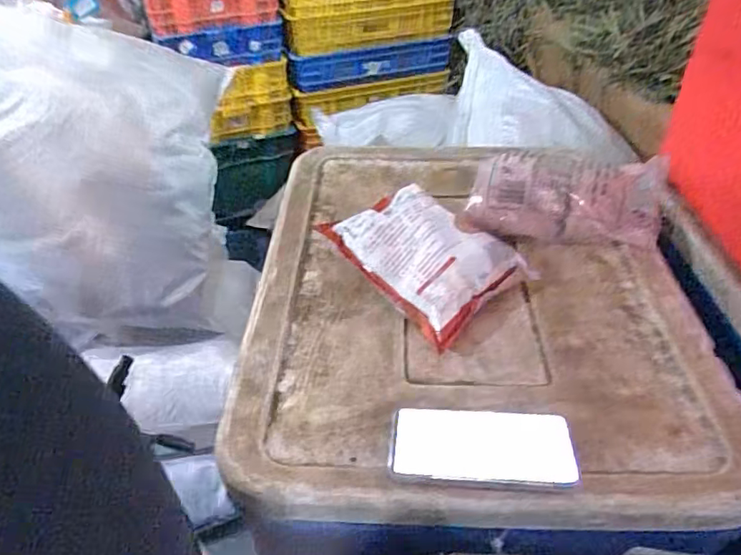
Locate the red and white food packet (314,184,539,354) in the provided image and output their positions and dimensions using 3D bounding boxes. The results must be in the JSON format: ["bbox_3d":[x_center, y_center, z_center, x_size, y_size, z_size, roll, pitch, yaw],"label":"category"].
[{"bbox_3d":[0.068,-0.034,0.688,0.155,0.078,0.227,-28,49,-27],"label":"red and white food packet"}]

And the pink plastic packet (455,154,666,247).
[{"bbox_3d":[0.280,-0.116,0.770,0.284,0.083,0.156,6,43,7],"label":"pink plastic packet"}]

